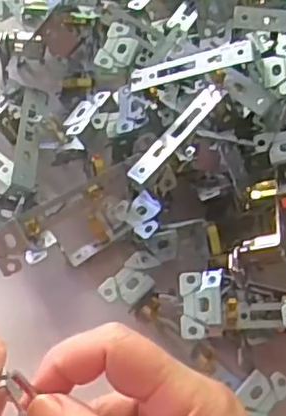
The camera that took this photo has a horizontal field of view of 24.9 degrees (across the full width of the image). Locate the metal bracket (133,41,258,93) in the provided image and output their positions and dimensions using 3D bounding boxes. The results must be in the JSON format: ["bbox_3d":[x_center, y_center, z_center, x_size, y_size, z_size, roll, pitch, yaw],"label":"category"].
[{"bbox_3d":[0.025,-0.075,0.342,0.068,0.006,0.012,-11,60,22],"label":"metal bracket"}]

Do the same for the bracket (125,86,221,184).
[{"bbox_3d":[0.017,-0.040,0.346,0.012,0.006,0.067,38,80,16],"label":"bracket"}]

